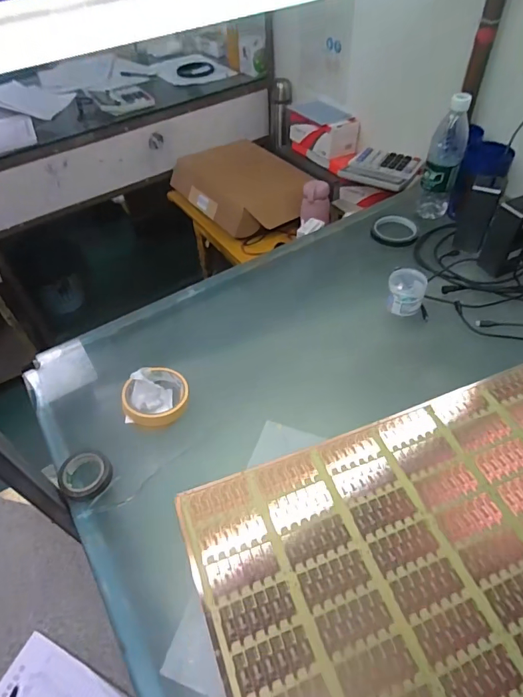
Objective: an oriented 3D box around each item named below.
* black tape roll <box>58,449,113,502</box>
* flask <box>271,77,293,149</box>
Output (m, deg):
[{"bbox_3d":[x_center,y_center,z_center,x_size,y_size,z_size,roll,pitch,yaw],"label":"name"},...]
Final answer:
[{"bbox_3d":[-0.230,0.165,0.567,0.066,0.020,0.061,1,54,-2],"label":"black tape roll"},{"bbox_3d":[0.061,-0.752,1.391,0.066,0.186,0.062,2,28,-2],"label":"flask"}]

